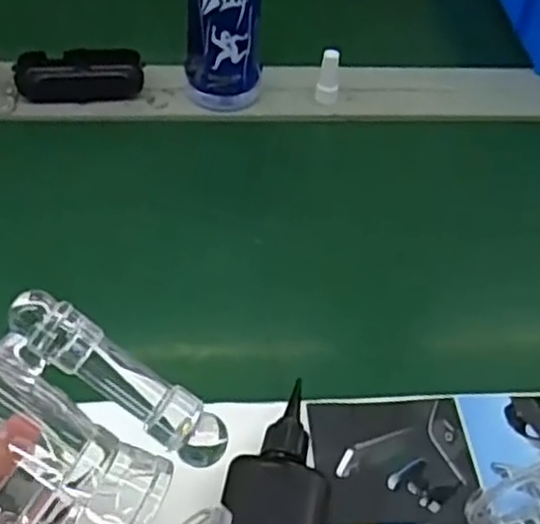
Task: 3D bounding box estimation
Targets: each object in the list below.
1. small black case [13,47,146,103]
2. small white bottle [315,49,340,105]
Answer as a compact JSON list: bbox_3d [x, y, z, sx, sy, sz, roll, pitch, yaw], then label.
[{"bbox_3d":[-0.171,-0.171,0.674,0.109,0.029,0.047,-1,47,-6],"label":"small black case"},{"bbox_3d":[0.054,-0.168,0.676,0.020,0.049,0.015,9,46,3],"label":"small white bottle"}]

